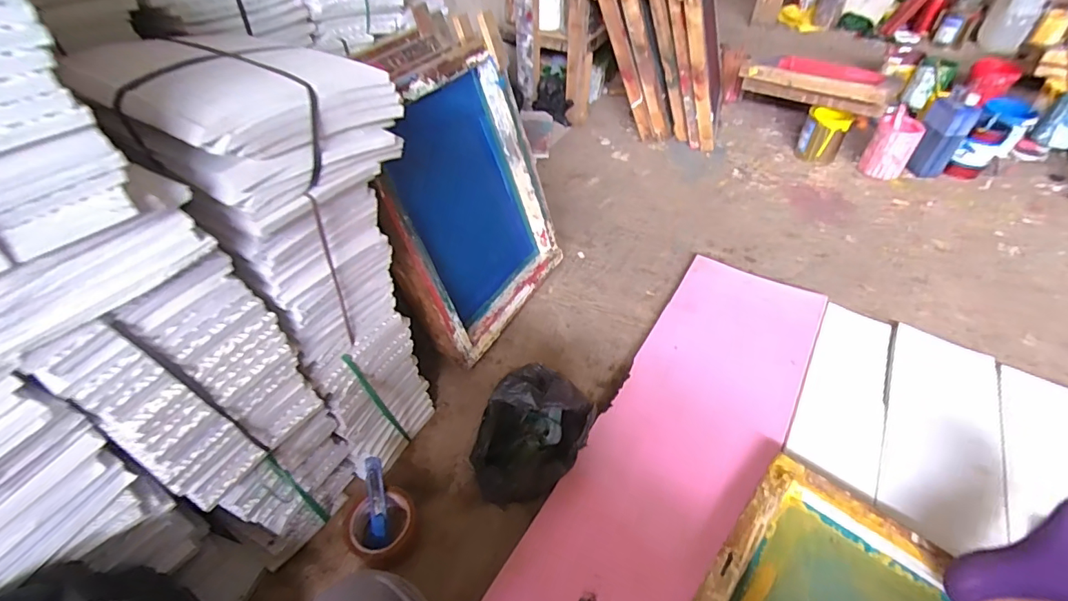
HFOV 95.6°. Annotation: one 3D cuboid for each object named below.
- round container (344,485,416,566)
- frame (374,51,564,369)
[{"bbox_3d":[-0.216,0.330,0.700,0.097,0.061,0.095,-2,46,2],"label":"round container"},{"bbox_3d":[-0.115,-0.160,0.897,0.066,0.461,0.368,8,42,33],"label":"frame"}]

